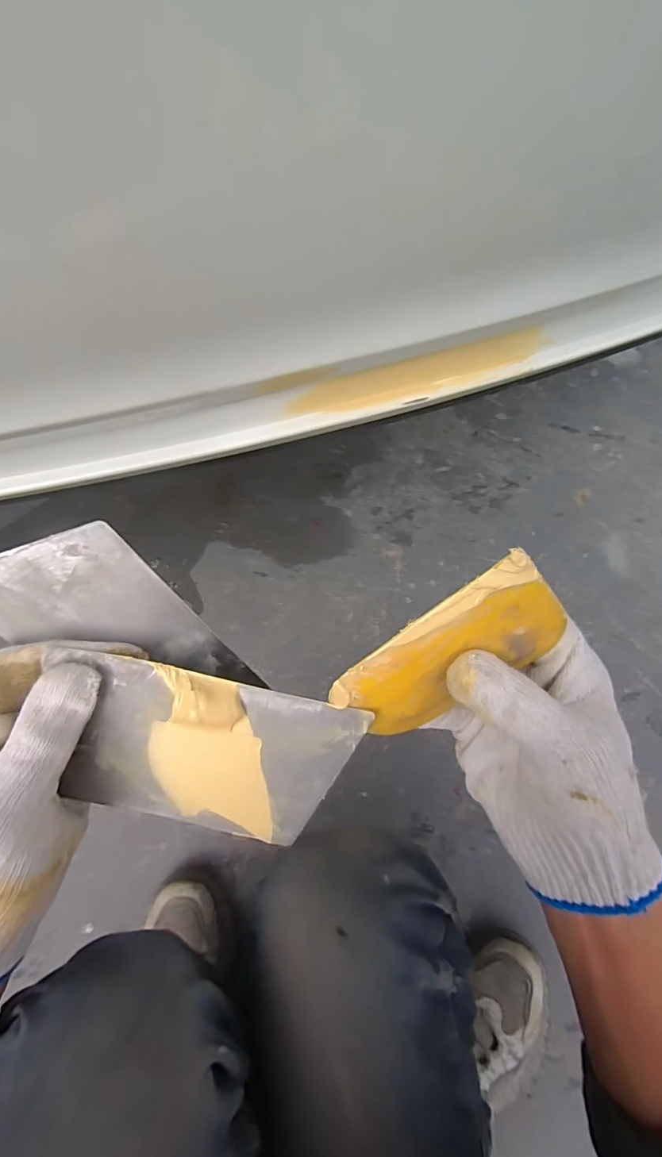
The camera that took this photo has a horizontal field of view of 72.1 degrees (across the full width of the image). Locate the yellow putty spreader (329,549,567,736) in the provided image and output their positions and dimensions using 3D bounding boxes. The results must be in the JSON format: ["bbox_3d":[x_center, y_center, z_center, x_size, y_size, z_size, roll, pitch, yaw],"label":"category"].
[{"bbox_3d":[0.054,0.036,0.195,0.095,0.006,0.065,-40,124,13],"label":"yellow putty spreader"}]

